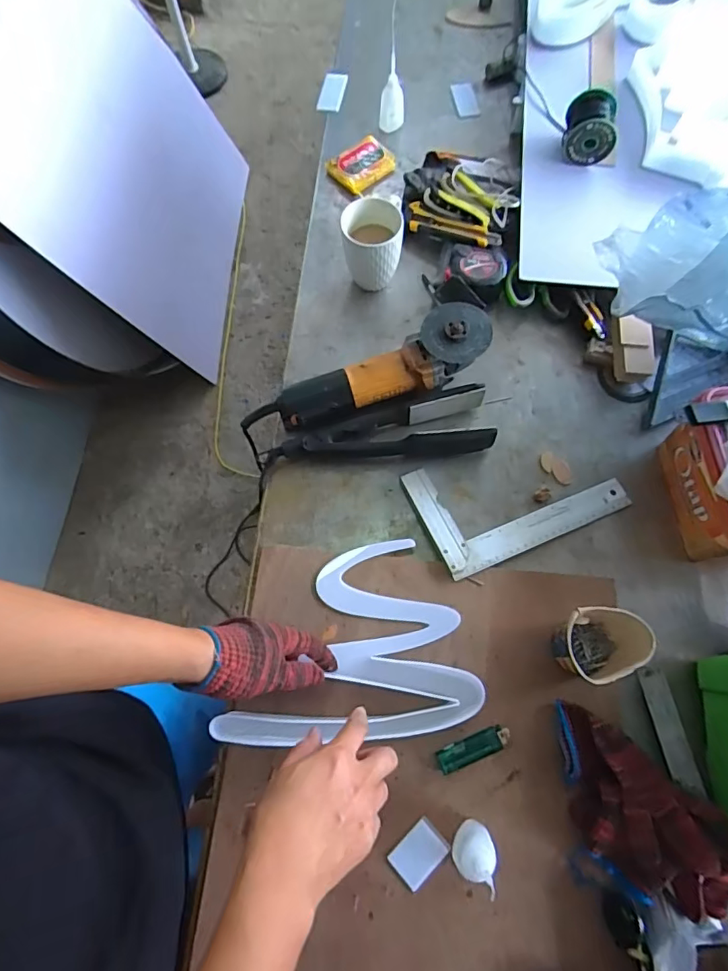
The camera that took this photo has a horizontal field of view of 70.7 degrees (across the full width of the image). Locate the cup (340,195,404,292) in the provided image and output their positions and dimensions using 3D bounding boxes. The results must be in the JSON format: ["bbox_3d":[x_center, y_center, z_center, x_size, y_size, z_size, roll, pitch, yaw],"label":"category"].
[{"bbox_3d":[0.013,-0.339,0.732,0.083,0.098,0.096,-2,70,2],"label":"cup"}]

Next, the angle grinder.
[{"bbox_3d":[0.000,-0.142,0.663,0.332,0.077,0.082,-18,70,-4],"label":"angle grinder"}]

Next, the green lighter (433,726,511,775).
[{"bbox_3d":[0.117,0.280,0.545,0.080,0.012,0.026,-20,70,-5],"label":"green lighter"}]

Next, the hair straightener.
[{"bbox_3d":[0.028,-0.071,0.668,0.267,0.049,0.076,-8,70,0],"label":"hair straightener"}]

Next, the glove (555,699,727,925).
[{"bbox_3d":[0.271,0.319,0.504,0.160,0.050,0.150,13,71,7],"label":"glove"}]

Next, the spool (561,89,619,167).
[{"bbox_3d":[0.337,-0.532,0.761,0.075,0.063,0.068,13,71,7],"label":"spool"}]

